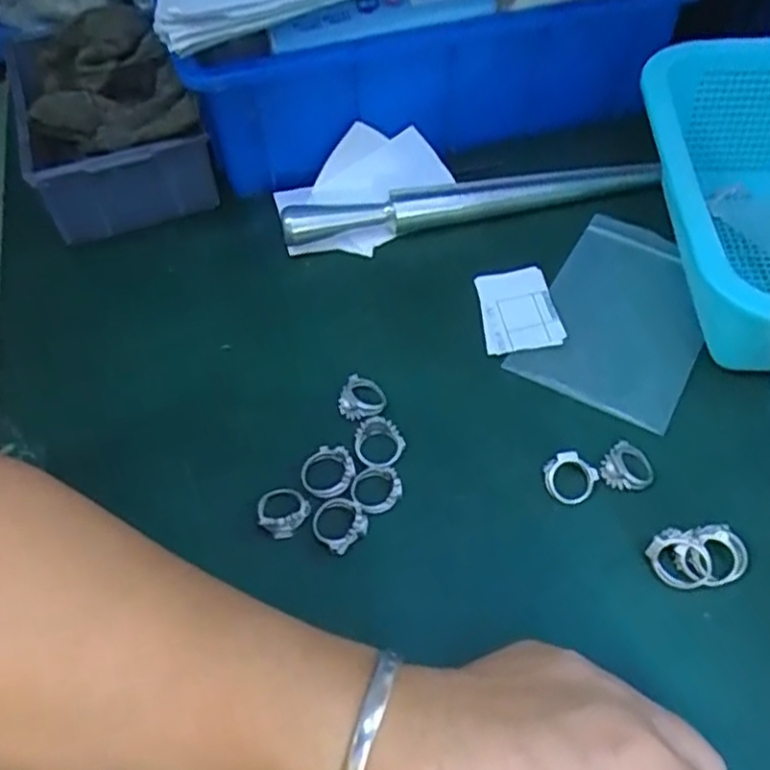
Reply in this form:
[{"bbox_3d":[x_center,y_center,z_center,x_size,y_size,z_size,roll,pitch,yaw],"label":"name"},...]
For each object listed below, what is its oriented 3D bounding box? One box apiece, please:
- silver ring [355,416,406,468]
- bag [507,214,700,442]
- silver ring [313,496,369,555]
[{"bbox_3d":[-0.003,0.025,0.326,0.021,0.007,0.026,-17,55,-10],"label":"silver ring"},{"bbox_3d":[0.121,-0.035,0.362,0.078,0.008,0.127,27,56,15],"label":"bag"},{"bbox_3d":[-0.020,0.056,0.302,0.021,0.008,0.022,-1,54,2],"label":"silver ring"}]

